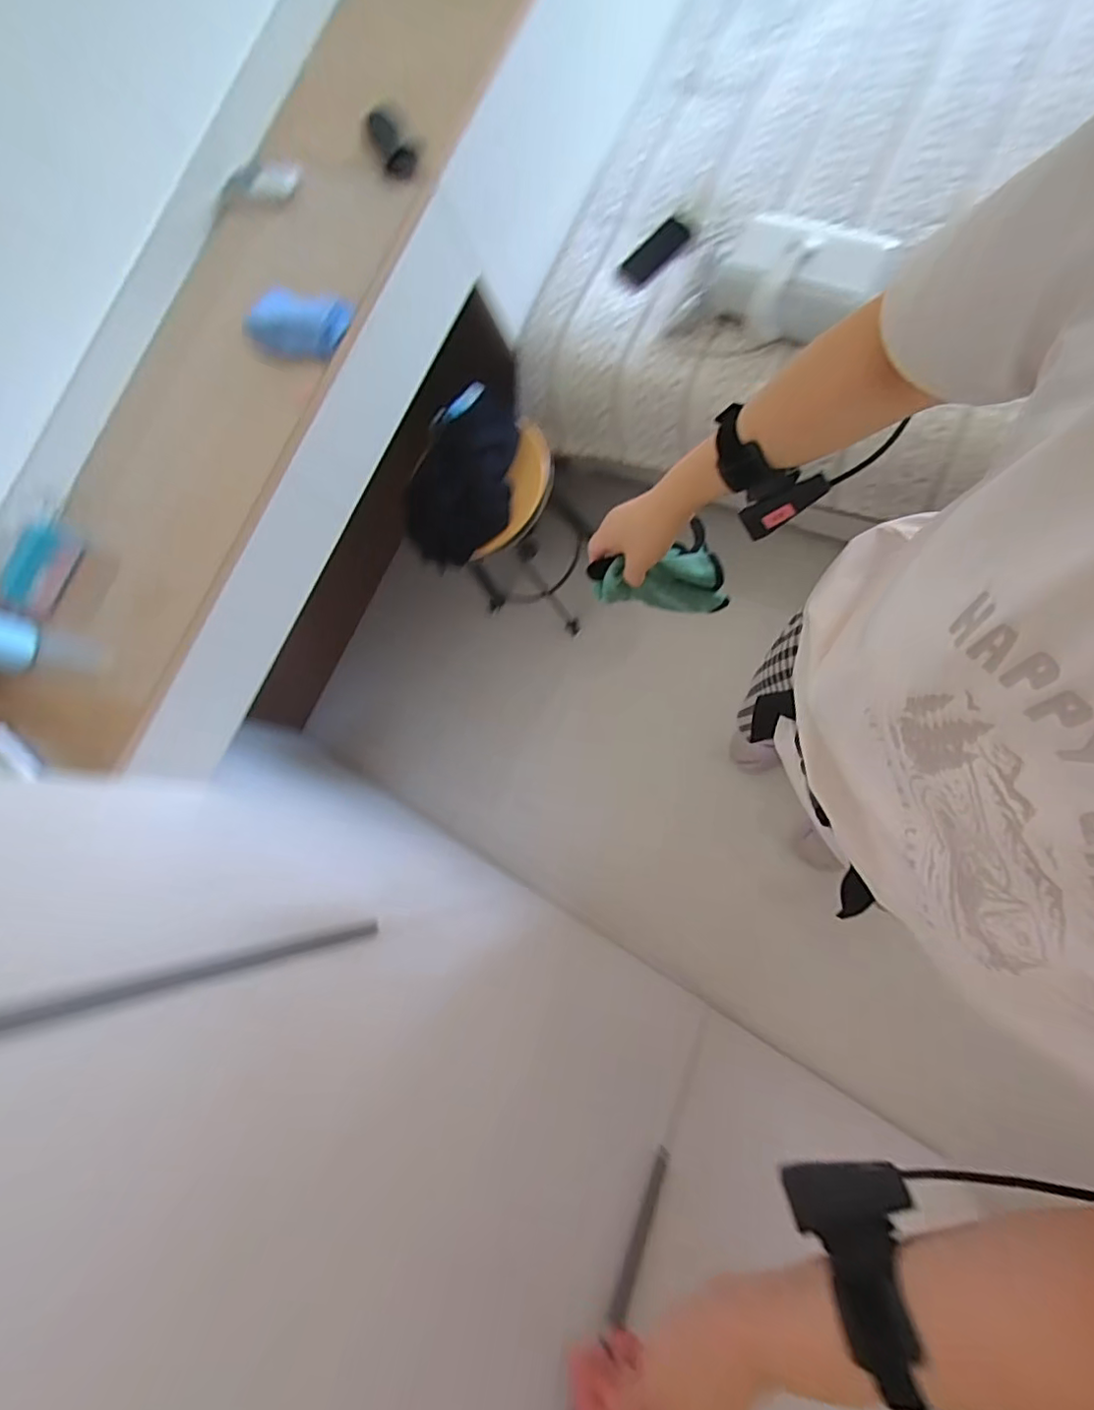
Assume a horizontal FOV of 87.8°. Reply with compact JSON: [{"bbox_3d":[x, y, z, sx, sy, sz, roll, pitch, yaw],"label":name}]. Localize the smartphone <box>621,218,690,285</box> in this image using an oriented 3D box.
[{"bbox_3d":[0.208,-0.871,1.093,0.139,0.008,0.071,-40,72,6],"label":"smartphone"}]

